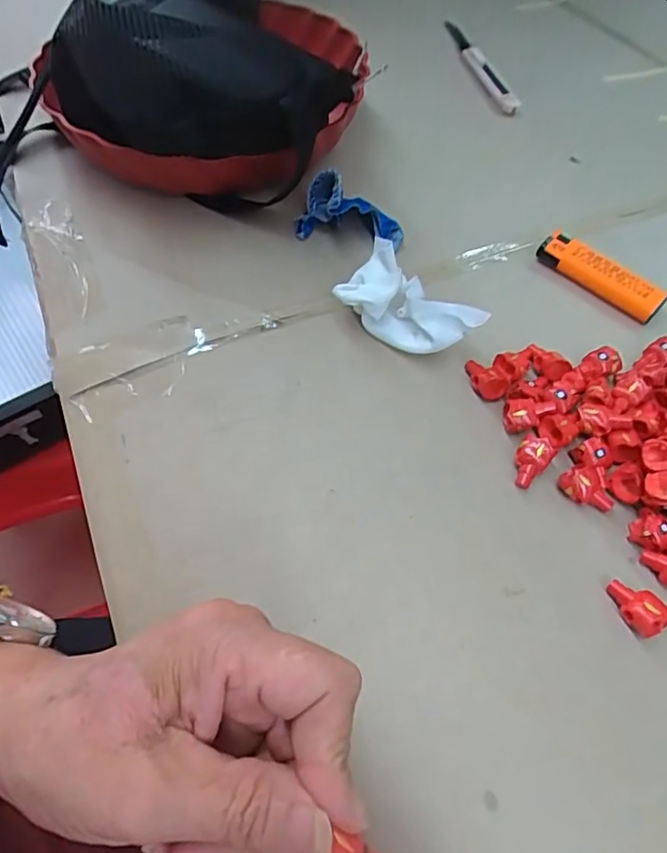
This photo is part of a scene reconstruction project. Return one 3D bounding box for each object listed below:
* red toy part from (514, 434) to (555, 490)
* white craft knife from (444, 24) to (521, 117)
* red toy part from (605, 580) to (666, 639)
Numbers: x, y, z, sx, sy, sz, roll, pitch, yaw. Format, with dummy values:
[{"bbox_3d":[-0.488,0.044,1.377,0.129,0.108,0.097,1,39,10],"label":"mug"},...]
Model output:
[{"bbox_3d":[0.097,0.018,0.287,0.016,0.015,0.023,32,62,19],"label":"red toy part"},{"bbox_3d":[0.133,-0.338,0.537,0.018,0.014,0.185,-10,58,-5],"label":"white craft knife"},{"bbox_3d":[0.132,0.078,0.250,0.015,0.014,0.025,-24,60,-16],"label":"red toy part"}]

